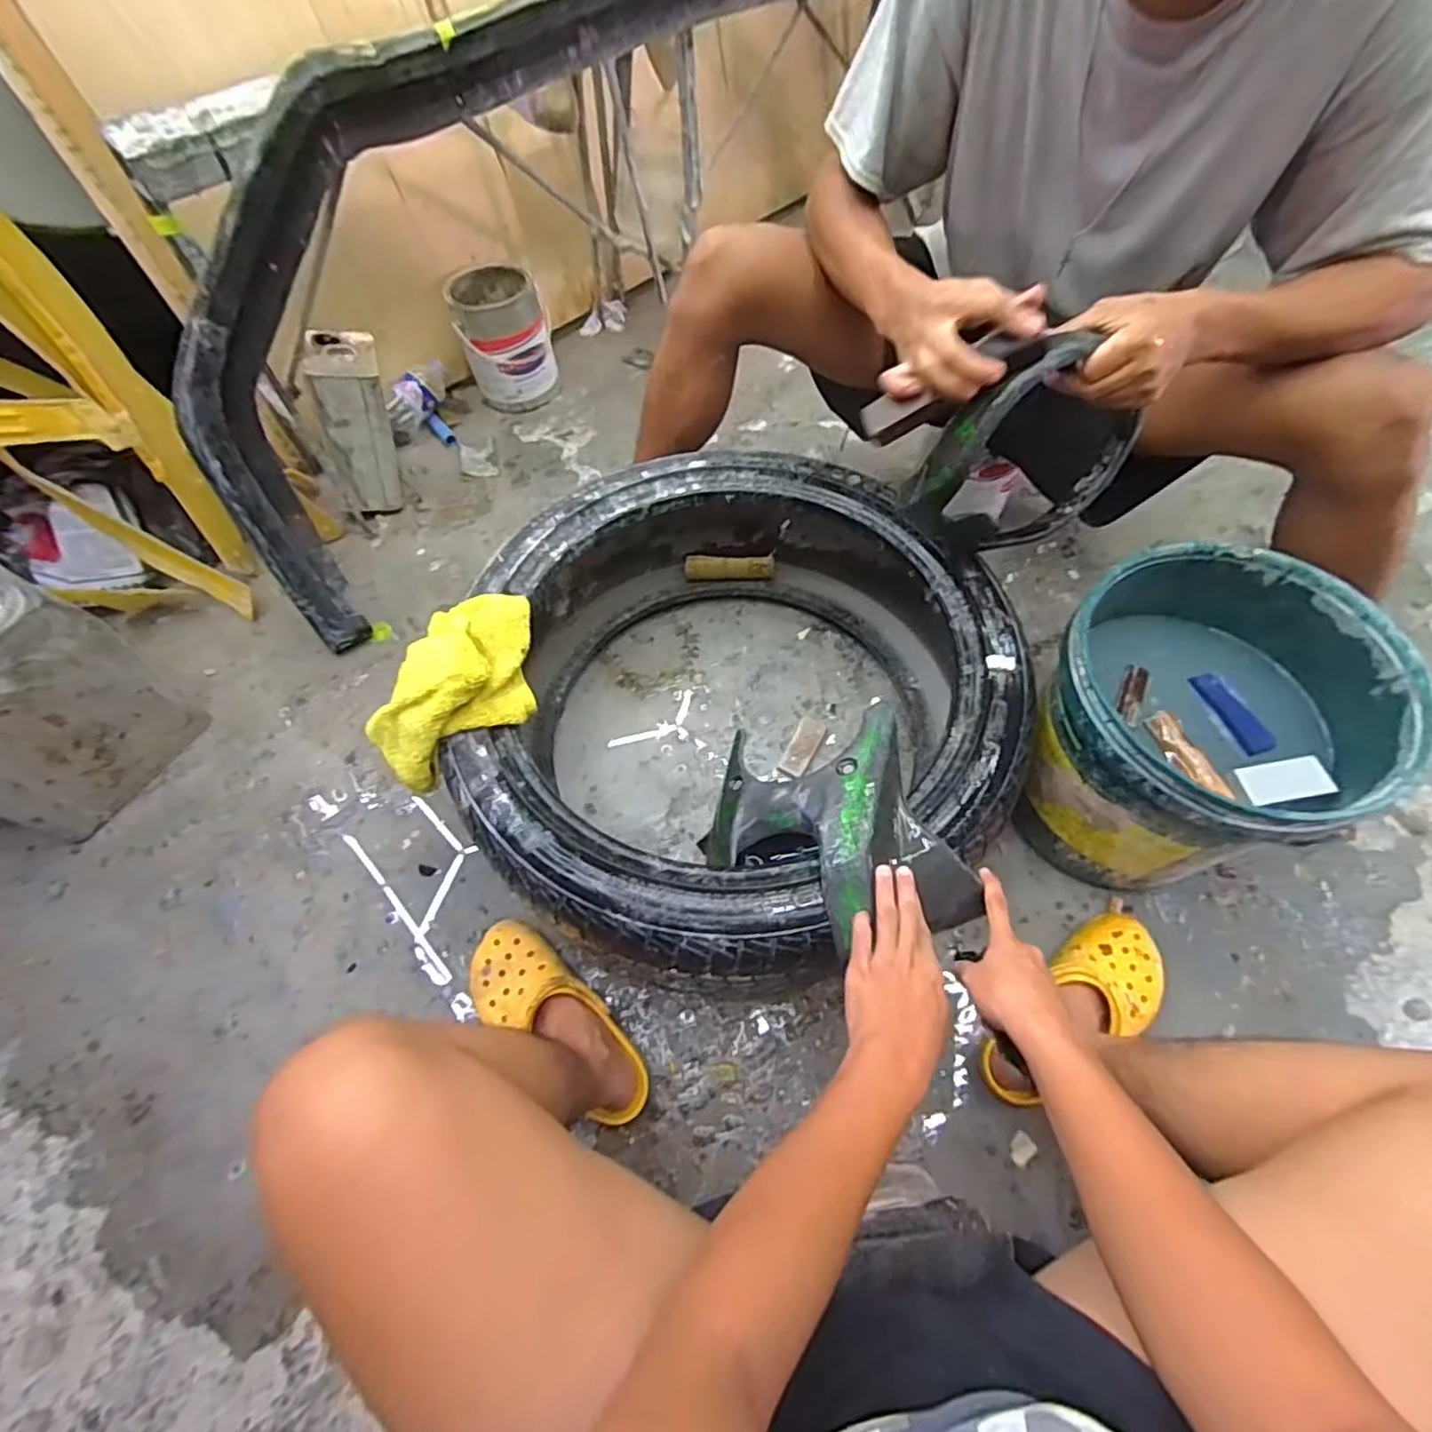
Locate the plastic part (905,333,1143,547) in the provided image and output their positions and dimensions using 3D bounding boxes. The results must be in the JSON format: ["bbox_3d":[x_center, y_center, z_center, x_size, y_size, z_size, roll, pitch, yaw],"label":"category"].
[{"bbox_3d":[0.315,-0.269,0.695,0.236,0.232,0.066,-11,61,-4],"label":"plastic part"}]

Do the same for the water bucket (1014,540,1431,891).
[{"bbox_3d":[0.511,0.021,0.763,0.303,0.297,0.287,-1,61,1],"label":"water bucket"}]

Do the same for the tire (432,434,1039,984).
[{"bbox_3d":[0.032,-0.033,0.866,0.599,0.276,0.685,-2,61,1],"label":"tire"}]

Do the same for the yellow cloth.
[{"bbox_3d":[-0.287,-0.041,0.721,0.208,0.101,0.151,-27,63,-13],"label":"yellow cloth"}]

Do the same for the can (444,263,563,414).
[{"bbox_3d":[-0.416,-0.751,1.318,0.170,0.183,0.181,-20,62,-9],"label":"can"}]

